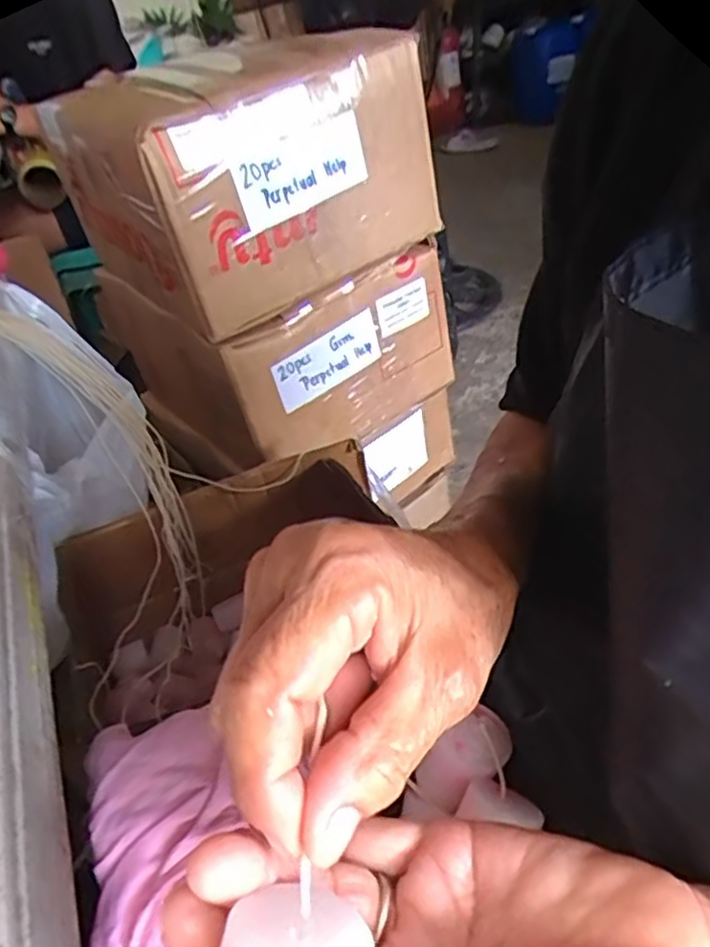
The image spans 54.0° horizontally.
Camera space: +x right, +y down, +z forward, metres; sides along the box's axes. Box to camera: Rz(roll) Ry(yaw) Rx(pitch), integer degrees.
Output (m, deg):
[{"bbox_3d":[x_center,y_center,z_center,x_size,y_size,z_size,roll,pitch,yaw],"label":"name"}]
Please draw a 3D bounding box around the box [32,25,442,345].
[{"bbox_3d":[-0.117,-0.332,0.770,0.308,0.204,0.264,-31,41,-24],"label":"box"}]

